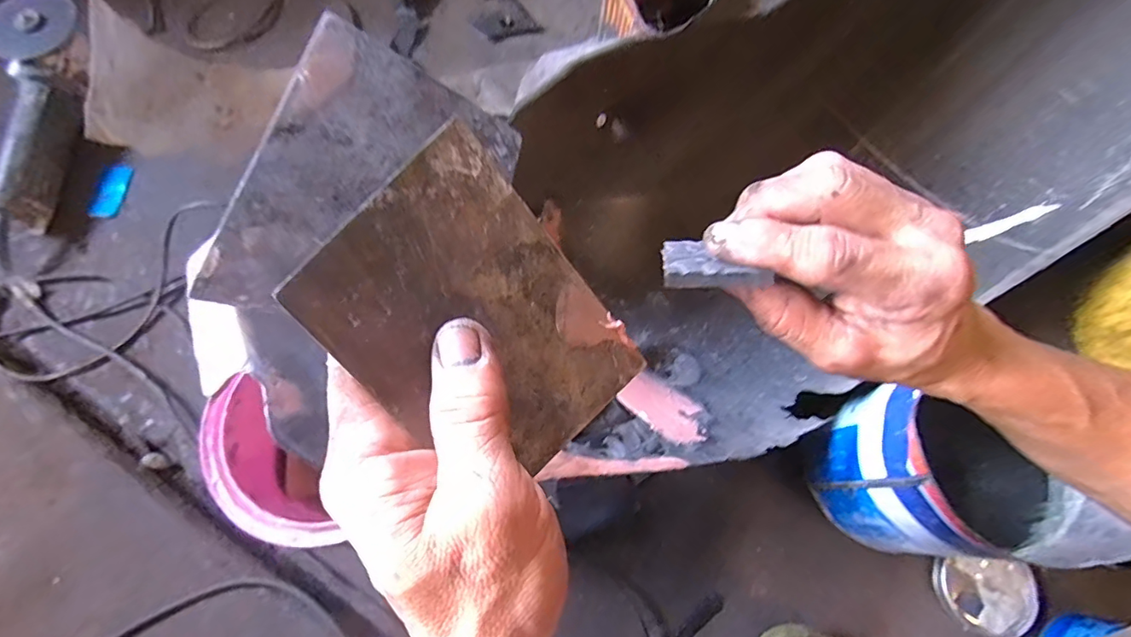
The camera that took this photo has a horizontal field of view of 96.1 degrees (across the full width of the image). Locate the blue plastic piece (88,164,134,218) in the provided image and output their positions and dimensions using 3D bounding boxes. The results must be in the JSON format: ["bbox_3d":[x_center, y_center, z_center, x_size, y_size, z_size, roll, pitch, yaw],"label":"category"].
[{"bbox_3d":[-0.566,-0.160,0.632,0.035,0.006,0.072,0,71,-2],"label":"blue plastic piece"}]

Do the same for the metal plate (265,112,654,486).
[{"bbox_3d":[-0.027,0.002,0.181,0.114,0.004,0.086,51,60,-19],"label":"metal plate"}]

